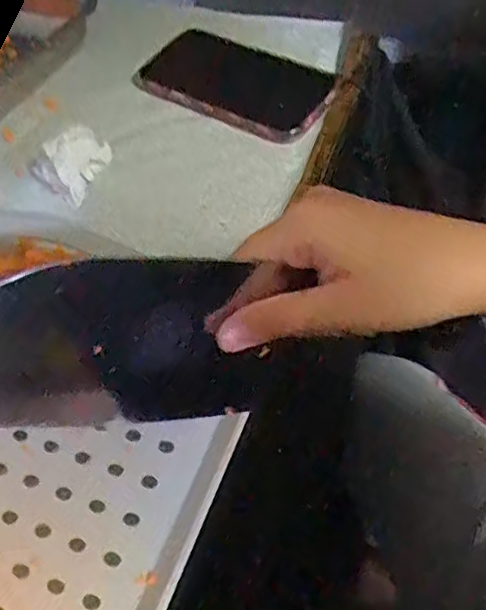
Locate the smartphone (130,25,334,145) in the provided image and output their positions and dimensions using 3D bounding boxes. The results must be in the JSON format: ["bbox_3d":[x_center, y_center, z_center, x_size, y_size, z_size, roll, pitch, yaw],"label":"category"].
[{"bbox_3d":[-0.007,-0.180,0.522,0.155,0.017,0.080,29,62,22],"label":"smartphone"}]

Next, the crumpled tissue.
[{"bbox_3d":[-0.128,-0.111,0.474,0.047,0.038,0.050,28,61,21],"label":"crumpled tissue"}]

